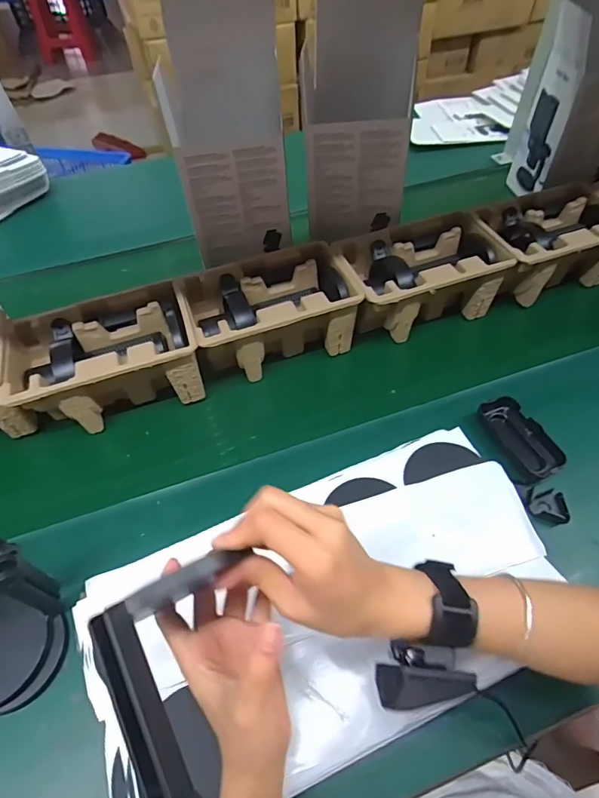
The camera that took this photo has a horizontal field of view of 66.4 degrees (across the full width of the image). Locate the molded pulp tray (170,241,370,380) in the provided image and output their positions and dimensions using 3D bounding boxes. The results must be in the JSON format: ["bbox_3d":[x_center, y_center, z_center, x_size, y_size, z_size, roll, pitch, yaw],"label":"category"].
[{"bbox_3d":[-0.042,-0.114,0.650,0.225,0.114,0.145,-20,53,-12],"label":"molded pulp tray"}]

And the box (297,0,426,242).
[{"bbox_3d":[0.087,-0.421,0.679,0.180,0.299,0.144,-5,51,0],"label":"box"}]

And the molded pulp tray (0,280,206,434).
[{"bbox_3d":[-0.244,-0.046,0.609,0.224,0.116,0.144,-16,52,-9],"label":"molded pulp tray"}]

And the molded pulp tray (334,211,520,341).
[{"bbox_3d":[0.174,-0.179,0.682,0.220,0.104,0.141,-20,53,-11],"label":"molded pulp tray"}]

